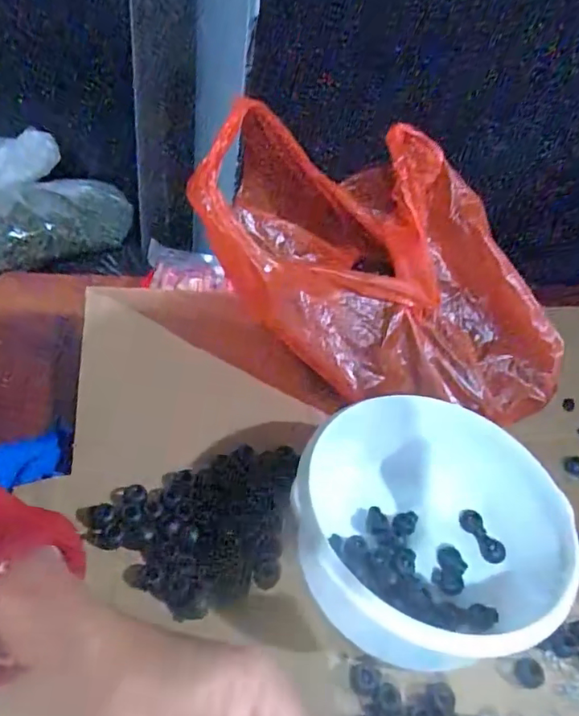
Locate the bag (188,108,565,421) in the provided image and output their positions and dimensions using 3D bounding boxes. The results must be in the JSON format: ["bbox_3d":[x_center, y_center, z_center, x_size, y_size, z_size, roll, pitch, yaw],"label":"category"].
[{"bbox_3d":[0.088,-0.073,0.451,0.304,0.165,0.163,23,43,13],"label":"bag"}]

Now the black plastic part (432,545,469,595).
[{"bbox_3d":[0.106,0.141,0.354,0.019,0.012,0.030,22,43,12],"label":"black plastic part"}]

